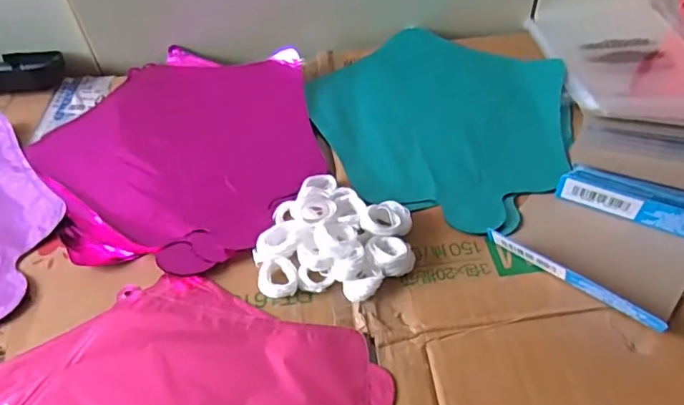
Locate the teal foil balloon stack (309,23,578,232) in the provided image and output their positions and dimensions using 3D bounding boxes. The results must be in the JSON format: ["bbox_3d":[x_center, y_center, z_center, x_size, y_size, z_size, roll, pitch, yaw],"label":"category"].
[{"bbox_3d":[0.081,-0.077,0.473,0.215,0.013,0.234,13,51,15],"label":"teal foil balloon stack"}]

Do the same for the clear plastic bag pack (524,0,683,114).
[{"bbox_3d":[0.265,-0.140,0.511,0.135,0.029,0.197,-2,48,2],"label":"clear plastic bag pack"}]

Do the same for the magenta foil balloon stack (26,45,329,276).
[{"bbox_3d":[-0.137,-0.052,0.466,0.235,0.022,0.250,17,52,18],"label":"magenta foil balloon stack"}]

